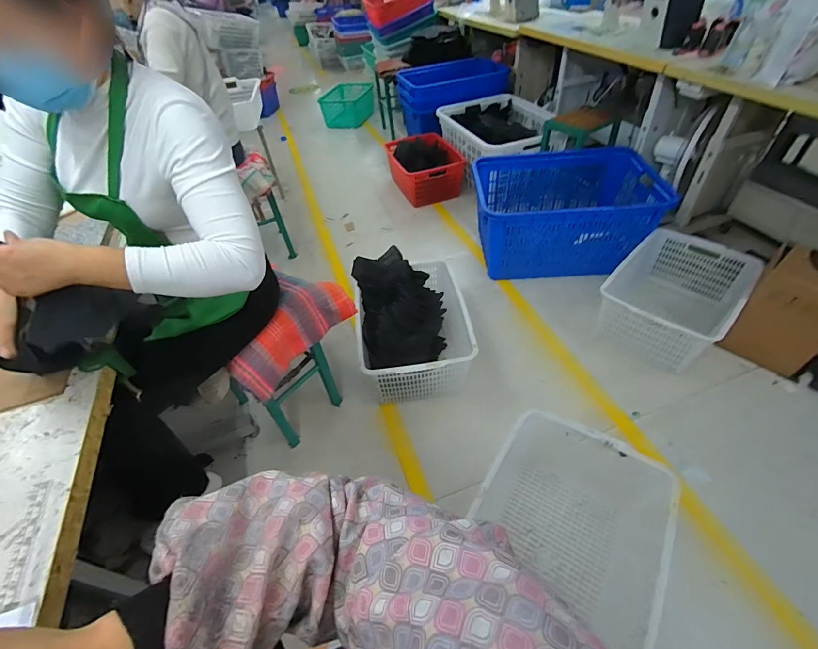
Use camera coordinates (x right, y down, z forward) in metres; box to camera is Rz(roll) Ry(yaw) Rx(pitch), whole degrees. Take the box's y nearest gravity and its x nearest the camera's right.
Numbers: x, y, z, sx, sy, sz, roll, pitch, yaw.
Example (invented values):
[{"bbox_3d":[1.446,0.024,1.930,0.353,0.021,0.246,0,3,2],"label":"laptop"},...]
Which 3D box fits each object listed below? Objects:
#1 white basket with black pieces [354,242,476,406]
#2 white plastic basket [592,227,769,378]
[{"bbox_3d":[0.009,-0.016,1.481,0.401,0.266,0.571,-9,46,-3],"label":"white basket with black pieces"},{"bbox_3d":[1.030,-0.093,1.506,0.406,0.280,0.515,33,57,32],"label":"white plastic basket"}]

